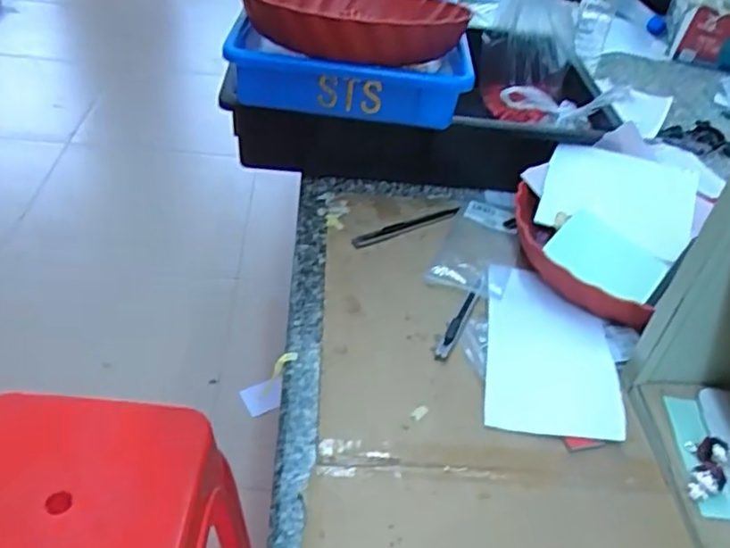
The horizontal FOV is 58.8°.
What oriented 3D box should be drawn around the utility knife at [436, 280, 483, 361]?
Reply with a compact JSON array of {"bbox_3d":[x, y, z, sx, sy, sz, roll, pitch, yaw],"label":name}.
[{"bbox_3d":[0.083,0.037,0.563,0.012,0.004,0.105,19,42,17],"label":"utility knife"}]

